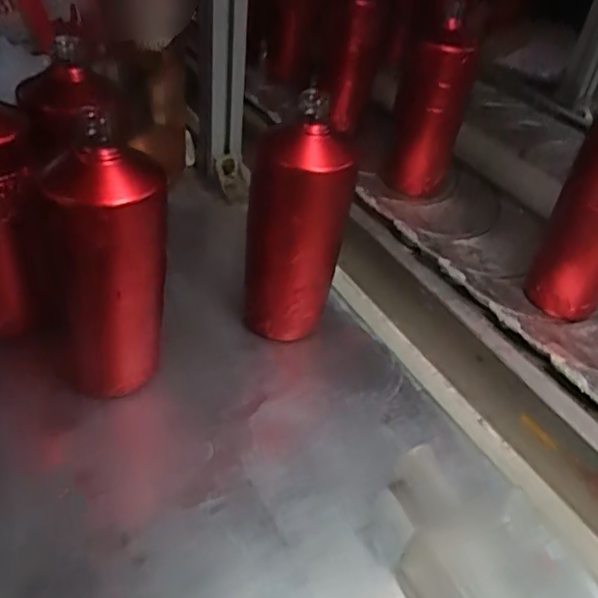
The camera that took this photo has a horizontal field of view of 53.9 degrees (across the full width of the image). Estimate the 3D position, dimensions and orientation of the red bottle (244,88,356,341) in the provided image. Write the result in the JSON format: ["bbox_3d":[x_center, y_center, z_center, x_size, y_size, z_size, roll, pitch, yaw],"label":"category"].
[{"bbox_3d":[-0.005,-0.060,0.501,0.072,0.194,0.073,4,40,-4],"label":"red bottle"}]

